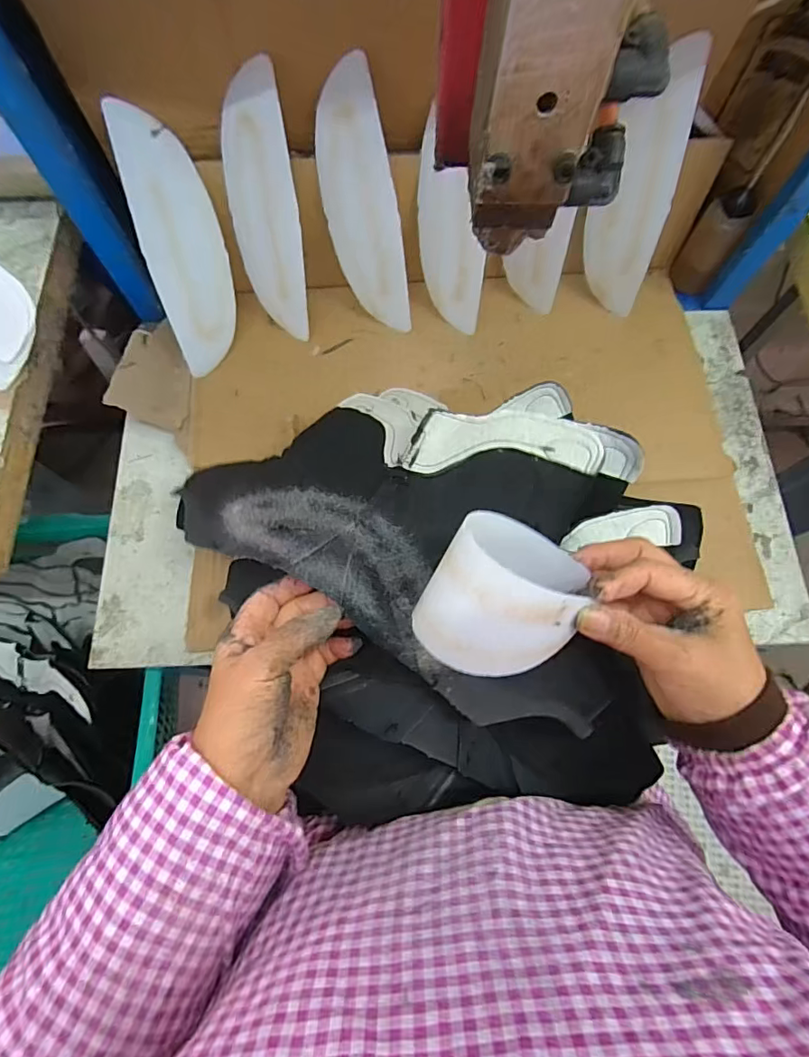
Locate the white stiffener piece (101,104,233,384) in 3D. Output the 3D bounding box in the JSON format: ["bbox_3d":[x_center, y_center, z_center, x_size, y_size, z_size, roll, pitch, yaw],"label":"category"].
[{"bbox_3d":[-0.206,-0.261,0.482,0.073,0.211,0.006,-22,34,-24],"label":"white stiffener piece"}]

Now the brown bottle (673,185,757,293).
[{"bbox_3d":[0.318,-0.297,0.530,0.043,0.107,0.043,29,53,9],"label":"brown bottle"}]

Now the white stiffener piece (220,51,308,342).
[{"bbox_3d":[-0.132,-0.292,0.479,0.070,0.210,0.008,12,42,16],"label":"white stiffener piece"}]

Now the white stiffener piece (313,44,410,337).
[{"bbox_3d":[-0.041,-0.295,0.480,0.071,0.209,0.010,5,43,21],"label":"white stiffener piece"}]

